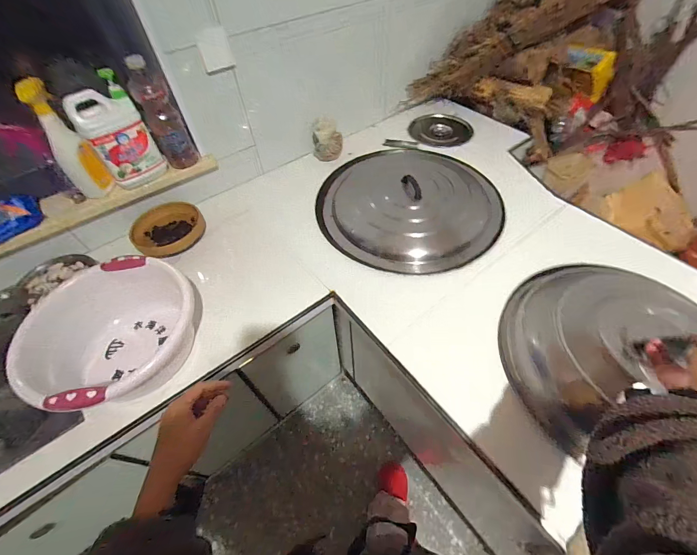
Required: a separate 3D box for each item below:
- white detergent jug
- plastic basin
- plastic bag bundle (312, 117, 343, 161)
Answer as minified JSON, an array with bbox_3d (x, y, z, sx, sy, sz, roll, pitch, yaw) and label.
[{"bbox_3d":[-0.610,-0.370,0.822,0.085,0.262,0.158,28,59,24],"label":"white detergent jug"},{"bbox_3d":[-0.493,0.139,0.694,0.287,0.196,0.312,-1,53,2],"label":"plastic basin"},{"bbox_3d":[-0.082,-0.524,1.178,0.112,0.107,0.124,15,55,14],"label":"plastic bag bundle"}]

